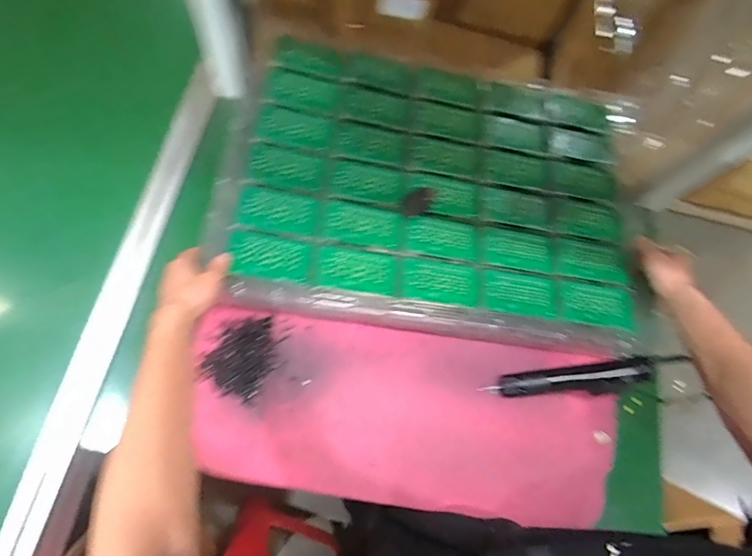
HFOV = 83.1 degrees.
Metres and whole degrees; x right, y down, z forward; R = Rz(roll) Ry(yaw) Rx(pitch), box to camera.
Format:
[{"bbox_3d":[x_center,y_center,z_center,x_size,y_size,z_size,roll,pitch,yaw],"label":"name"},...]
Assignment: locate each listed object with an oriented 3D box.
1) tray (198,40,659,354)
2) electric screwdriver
[{"bbox_3d":[0.103,-0.139,0.647,0.619,0.039,0.427,9,69,-7],"label":"tray"},{"bbox_3d":[0.269,0.146,0.598,0.217,0.028,0.038,-10,63,12],"label":"electric screwdriver"}]

